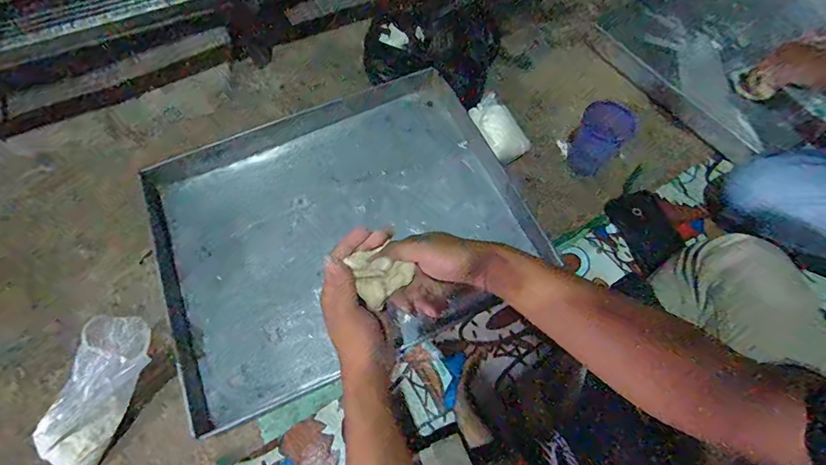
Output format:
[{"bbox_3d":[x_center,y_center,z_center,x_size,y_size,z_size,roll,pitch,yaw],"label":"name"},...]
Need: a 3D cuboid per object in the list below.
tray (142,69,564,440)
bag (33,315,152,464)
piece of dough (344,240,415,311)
[{"bbox_3d":[-0.114,-0.022,0.680,0.539,0.034,0.444,-22,65,-10],"label":"tray"},{"bbox_3d":[-0.365,0.192,0.496,0.082,0.070,0.218,36,106,17],"label":"bag"},{"bbox_3d":[-0.036,0.037,0.437,0.058,0.030,0.059,38,70,18],"label":"piece of dough"}]

